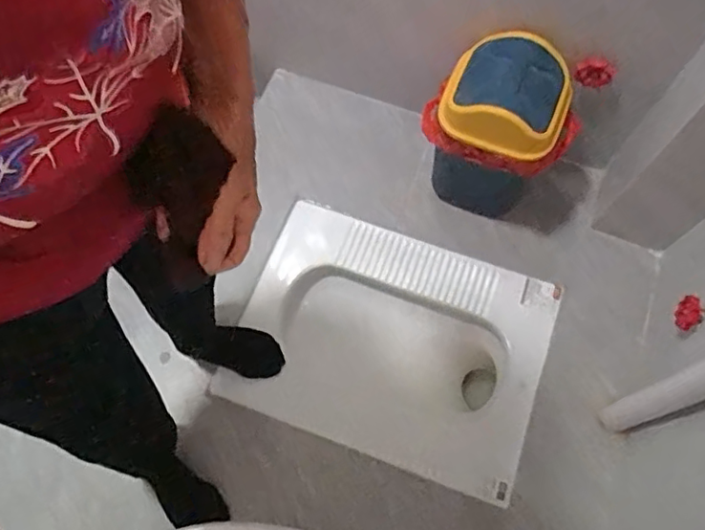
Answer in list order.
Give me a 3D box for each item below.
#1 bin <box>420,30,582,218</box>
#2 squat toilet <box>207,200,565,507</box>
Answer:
[{"bbox_3d":[0.263,-0.235,1.150,0.255,0.329,0.230,19,71,7],"label":"bin"},{"bbox_3d":[0.078,0.164,1.238,0.580,0.132,0.440,20,71,7],"label":"squat toilet"}]

